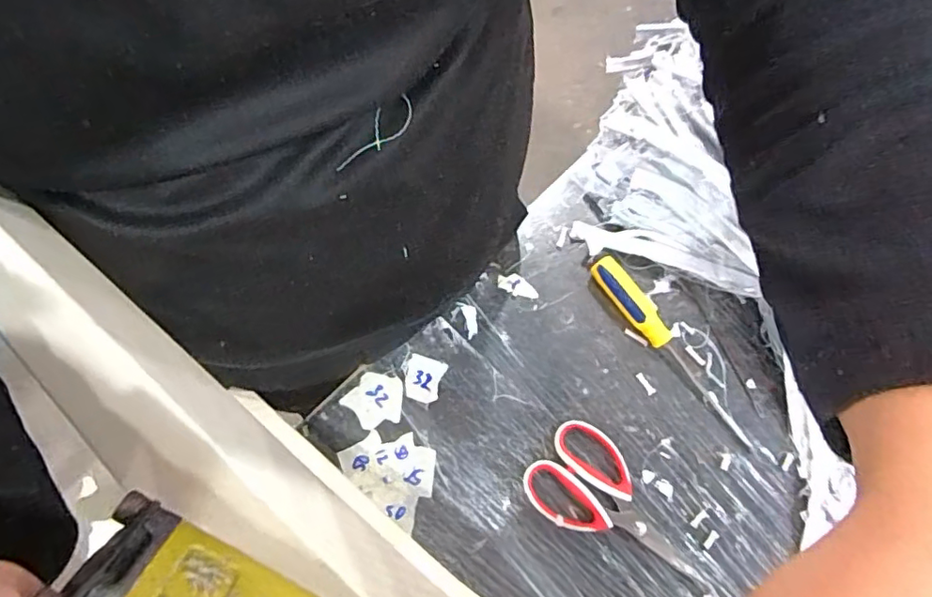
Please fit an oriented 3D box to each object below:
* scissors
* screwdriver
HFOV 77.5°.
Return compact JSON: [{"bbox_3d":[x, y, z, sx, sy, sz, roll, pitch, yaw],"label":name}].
[{"bbox_3d":[0.153,0.210,0.577,0.186,0.010,0.099,38,76,10],"label":"scissors"},{"bbox_3d":[0.217,0.052,0.619,0.026,0.027,0.237,-36,76,-11],"label":"screwdriver"}]

